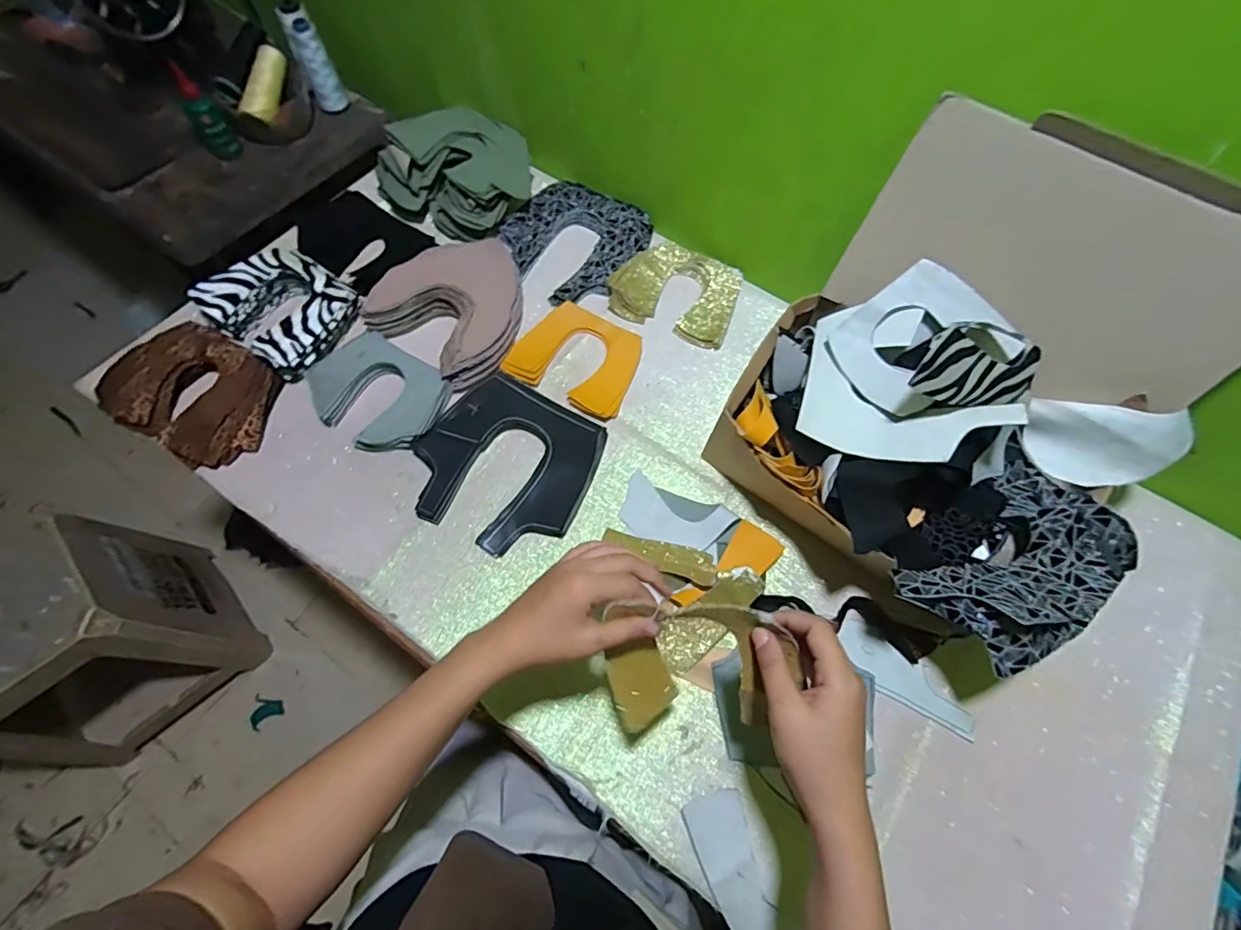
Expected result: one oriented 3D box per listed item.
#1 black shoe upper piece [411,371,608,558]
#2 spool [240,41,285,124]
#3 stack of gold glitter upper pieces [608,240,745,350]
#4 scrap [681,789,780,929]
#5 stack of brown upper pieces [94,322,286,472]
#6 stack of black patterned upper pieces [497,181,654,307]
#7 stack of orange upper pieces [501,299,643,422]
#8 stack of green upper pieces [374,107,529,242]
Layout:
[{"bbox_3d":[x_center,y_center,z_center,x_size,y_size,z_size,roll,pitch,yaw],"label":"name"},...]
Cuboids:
[{"bbox_3d":[-0.125,-0.004,0.586,0.187,0.028,0.183,28,68,12],"label":"black shoe upper piece"},{"bbox_3d":[-0.510,-0.548,0.762,0.031,0.037,0.110,15,90,6],"label":"spool"},{"bbox_3d":[0.077,-0.236,0.697,0.155,0.024,0.137,22,67,9],"label":"stack of gold glitter upper pieces"},{"bbox_3d":[0.096,0.344,0.444,0.049,0.015,0.118,-16,67,-8],"label":"scrap"},{"bbox_3d":[-0.482,-0.083,0.606,0.185,0.046,0.139,28,68,12],"label":"stack of brown upper pieces"},{"bbox_3d":[-0.065,-0.306,0.725,0.171,0.023,0.180,29,69,12],"label":"stack of black patterned upper pieces"},{"bbox_3d":[-0.051,-0.133,0.654,0.147,0.016,0.126,25,68,11],"label":"stack of orange upper pieces"},{"bbox_3d":[-0.214,-0.408,0.726,0.170,0.075,0.181,31,69,13],"label":"stack of green upper pieces"}]

